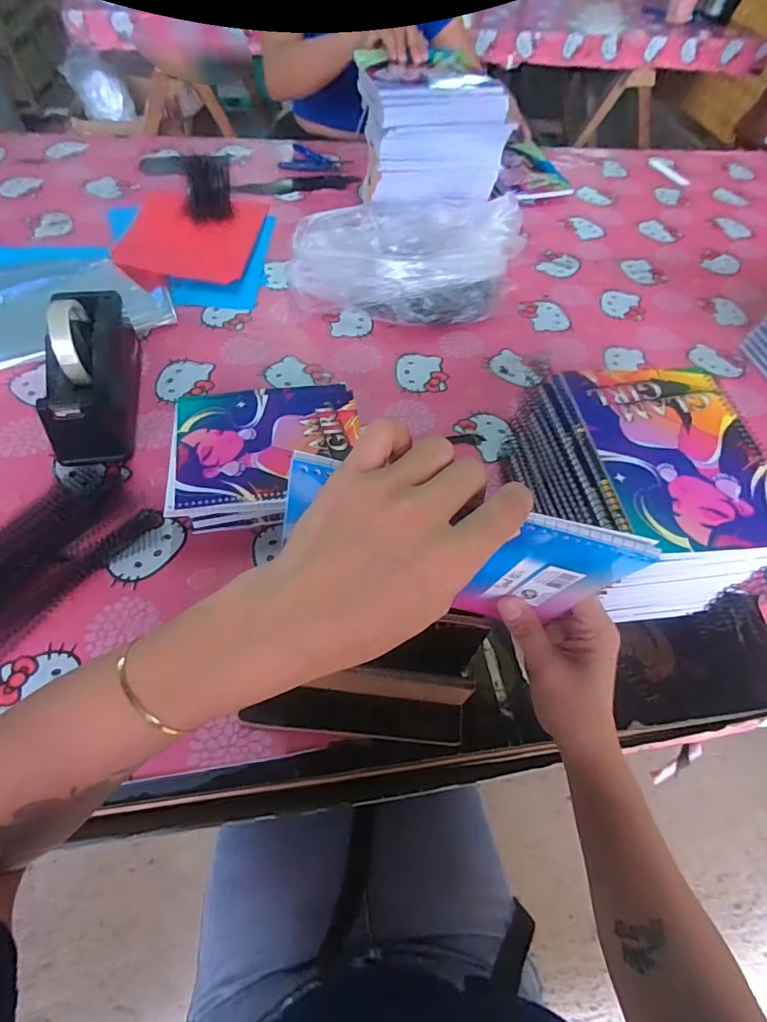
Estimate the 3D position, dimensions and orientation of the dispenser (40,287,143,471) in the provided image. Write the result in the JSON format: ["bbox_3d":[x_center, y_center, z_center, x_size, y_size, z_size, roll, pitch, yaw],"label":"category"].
[{"bbox_3d":[-0.334,-0.160,0.571,0.074,0.114,0.198,-4,57,-7],"label":"dispenser"}]

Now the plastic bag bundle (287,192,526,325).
[{"bbox_3d":[0.034,-0.391,0.765,0.342,0.119,0.214,-11,58,-12],"label":"plastic bag bundle"}]

